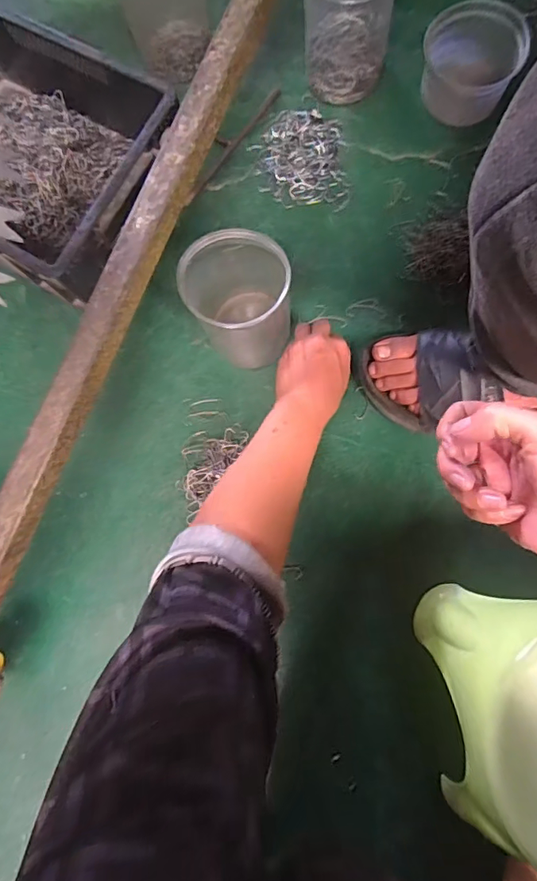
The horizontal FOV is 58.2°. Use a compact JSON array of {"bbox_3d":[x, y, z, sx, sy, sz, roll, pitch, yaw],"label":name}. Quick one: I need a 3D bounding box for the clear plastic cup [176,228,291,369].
[{"bbox_3d":[-0.027,-0.142,0.514,0.106,0.143,0.098,-1,81,5],"label":"clear plastic cup"}]

